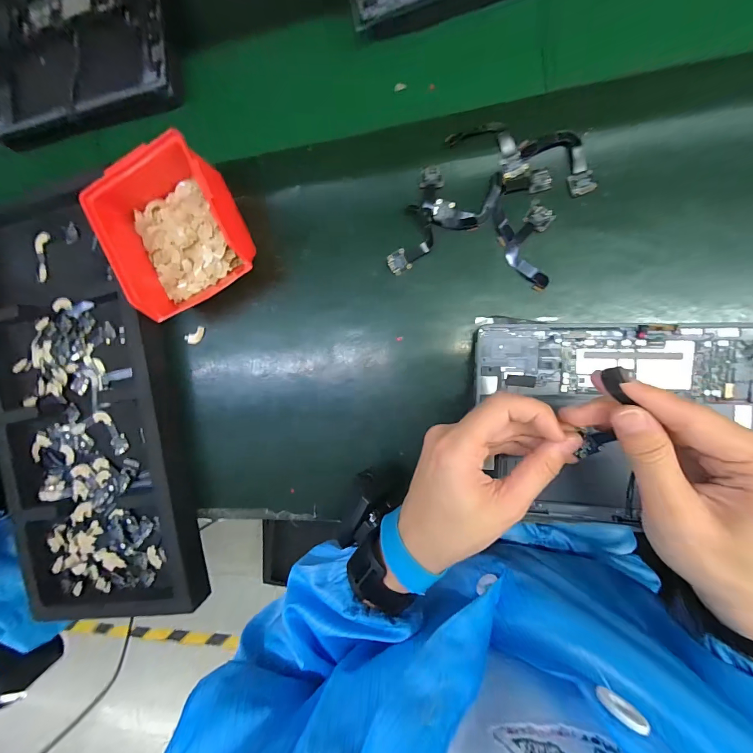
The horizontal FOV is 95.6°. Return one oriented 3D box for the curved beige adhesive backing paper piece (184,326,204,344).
[{"bbox_3d":[-0.201,-0.045,0.380,0.022,0.006,0.013,-34,88,9],"label":"curved beige adhesive backing paper piece"}]

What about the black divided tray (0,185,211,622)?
[{"bbox_3d":[-0.336,0.027,0.384,0.224,0.028,0.479,-11,92,9],"label":"black divided tray"}]

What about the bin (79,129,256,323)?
[{"bbox_3d":[-0.196,-0.142,0.338,0.124,0.058,0.139,-28,90,10],"label":"bin"}]

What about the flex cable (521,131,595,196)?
[{"bbox_3d":[0.168,-0.192,0.303,0.070,0.005,0.036,44,98,4],"label":"flex cable"}]

